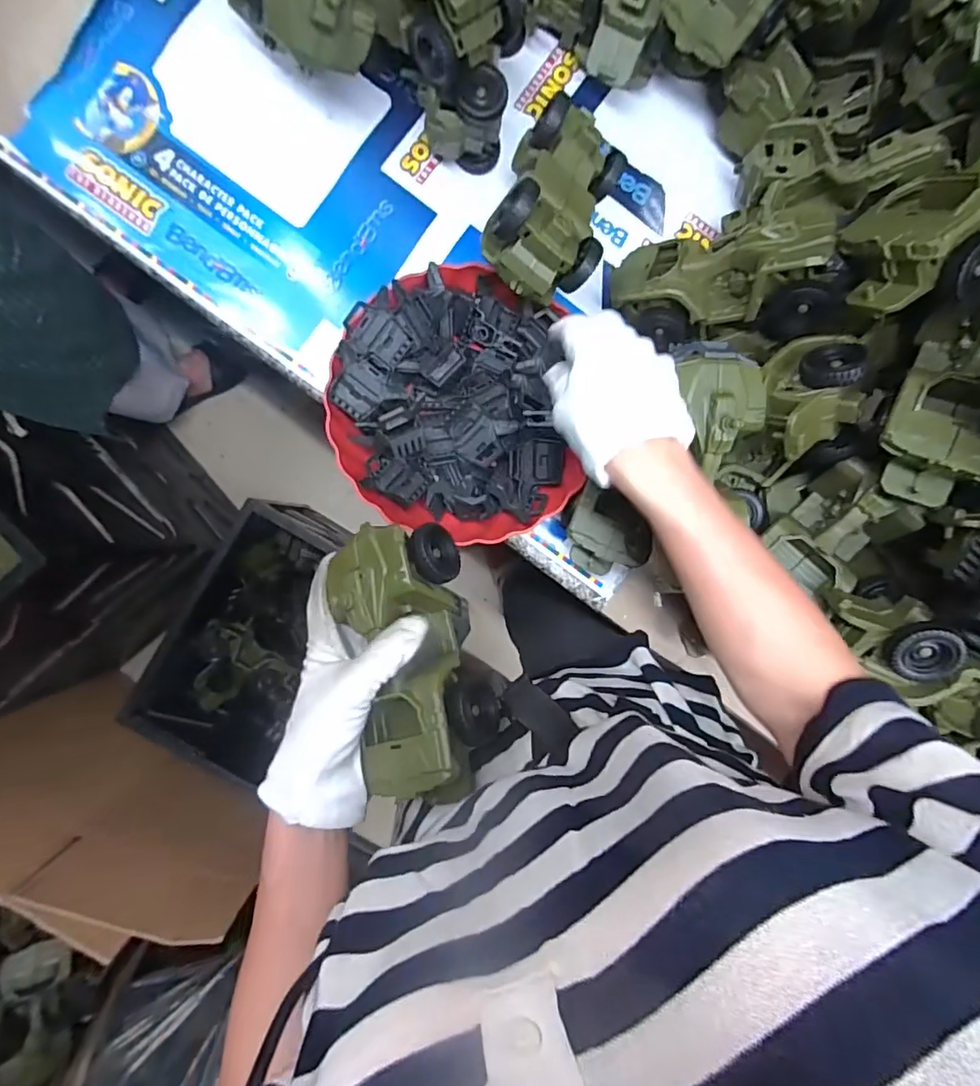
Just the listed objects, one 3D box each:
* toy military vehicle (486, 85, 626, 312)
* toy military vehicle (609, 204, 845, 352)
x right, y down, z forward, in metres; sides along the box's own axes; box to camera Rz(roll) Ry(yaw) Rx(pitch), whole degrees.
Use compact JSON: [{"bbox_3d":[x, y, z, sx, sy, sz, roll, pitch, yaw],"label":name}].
[{"bbox_3d":[0.053,-0.282,0.458,0.093,0.065,0.163,22,70,-23],"label":"toy military vehicle"},{"bbox_3d":[0.195,-0.219,0.463,0.180,0.070,0.087,11,92,33],"label":"toy military vehicle"}]

